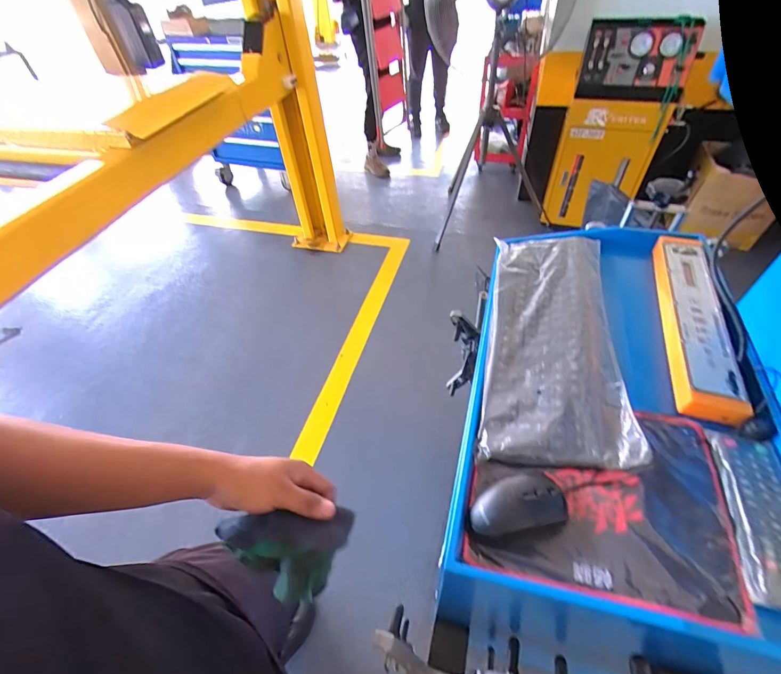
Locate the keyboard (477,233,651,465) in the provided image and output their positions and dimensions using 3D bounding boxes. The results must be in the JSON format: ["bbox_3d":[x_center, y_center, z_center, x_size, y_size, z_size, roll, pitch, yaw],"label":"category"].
[{"bbox_3d":[0.242,-0.014,0.579,0.176,0.039,0.429,7,50,11],"label":"keyboard"}]

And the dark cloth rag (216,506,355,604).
[{"bbox_3d":[-0.106,0.230,0.397,0.134,0.073,0.072,-6,48,0],"label":"dark cloth rag"}]

